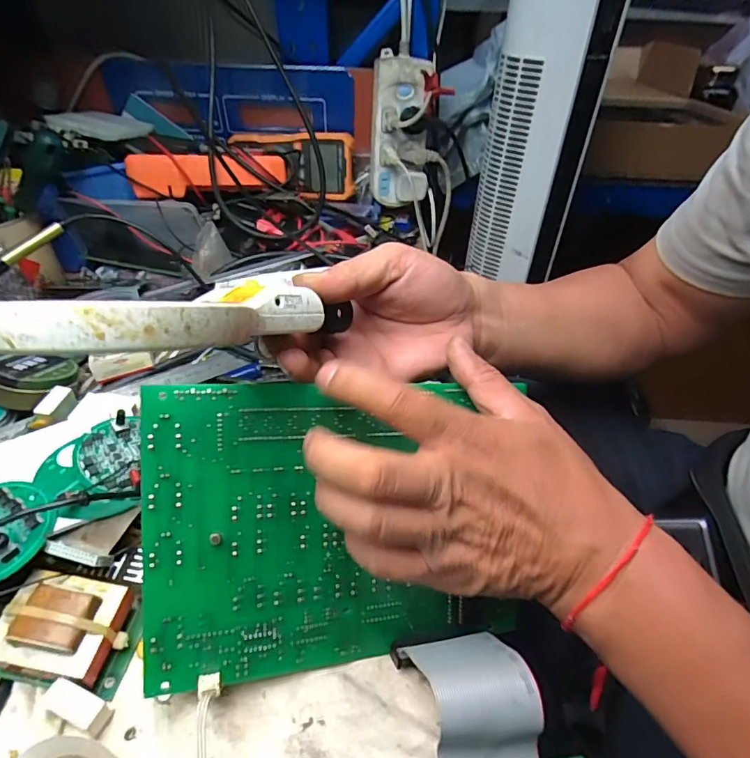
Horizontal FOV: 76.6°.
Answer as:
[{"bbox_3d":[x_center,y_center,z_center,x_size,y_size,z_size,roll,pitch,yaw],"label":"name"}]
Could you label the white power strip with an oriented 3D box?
[{"bbox_3d":[0.036,-0.336,0.658,0.086,0.176,0.053,6,40,4],"label":"white power strip"}]

